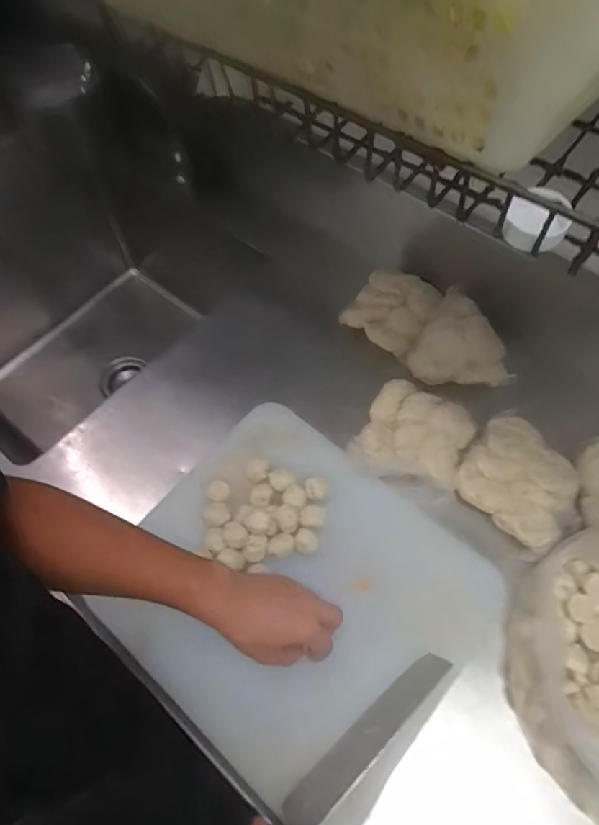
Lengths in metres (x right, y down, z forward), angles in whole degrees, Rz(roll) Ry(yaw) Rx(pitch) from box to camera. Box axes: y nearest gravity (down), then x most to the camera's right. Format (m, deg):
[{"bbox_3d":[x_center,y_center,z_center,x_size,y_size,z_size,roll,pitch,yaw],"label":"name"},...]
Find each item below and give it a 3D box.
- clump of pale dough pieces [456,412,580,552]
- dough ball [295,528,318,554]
[{"bbox_3d":[0.285,0.094,0.639,0.152,0.051,0.132,41,71,20],"label":"clump of pale dough pieces"},{"bbox_3d":[0.008,0.156,0.605,0.027,0.022,0.027,-1,62,1],"label":"dough ball"}]

